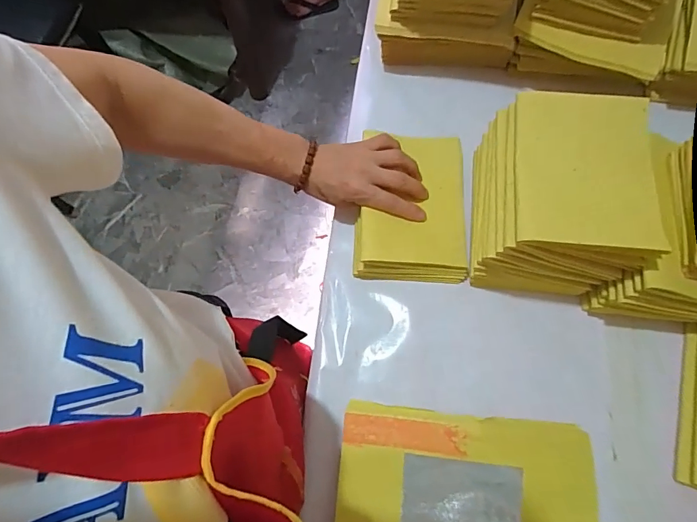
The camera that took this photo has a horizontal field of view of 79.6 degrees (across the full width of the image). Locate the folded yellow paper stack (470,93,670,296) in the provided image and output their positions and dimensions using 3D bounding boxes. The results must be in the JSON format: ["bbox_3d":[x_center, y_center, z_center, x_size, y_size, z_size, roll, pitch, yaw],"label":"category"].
[{"bbox_3d":[0.196,-0.065,0.408,0.127,0.128,0.165,6,72,4],"label":"folded yellow paper stack"}]

